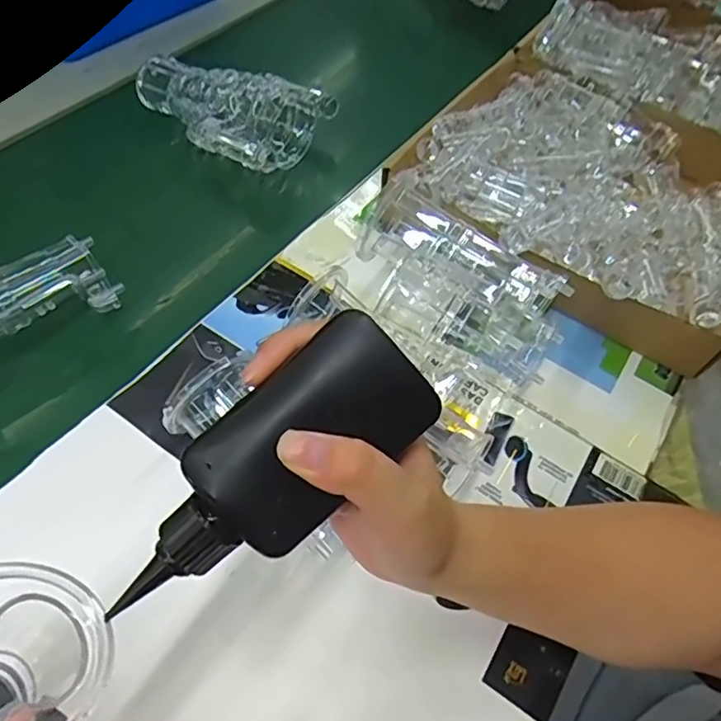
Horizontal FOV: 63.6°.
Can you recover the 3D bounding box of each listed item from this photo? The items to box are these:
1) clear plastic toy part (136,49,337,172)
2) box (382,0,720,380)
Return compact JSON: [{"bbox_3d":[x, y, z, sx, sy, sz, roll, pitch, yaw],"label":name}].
[{"bbox_3d":[-0.135,-0.262,0.581,0.186,0.049,0.123,27,56,13],"label":"clear plastic toy part"},{"bbox_3d":[0.304,-0.259,0.619,0.314,0.065,0.597,31,58,16],"label":"box"}]

